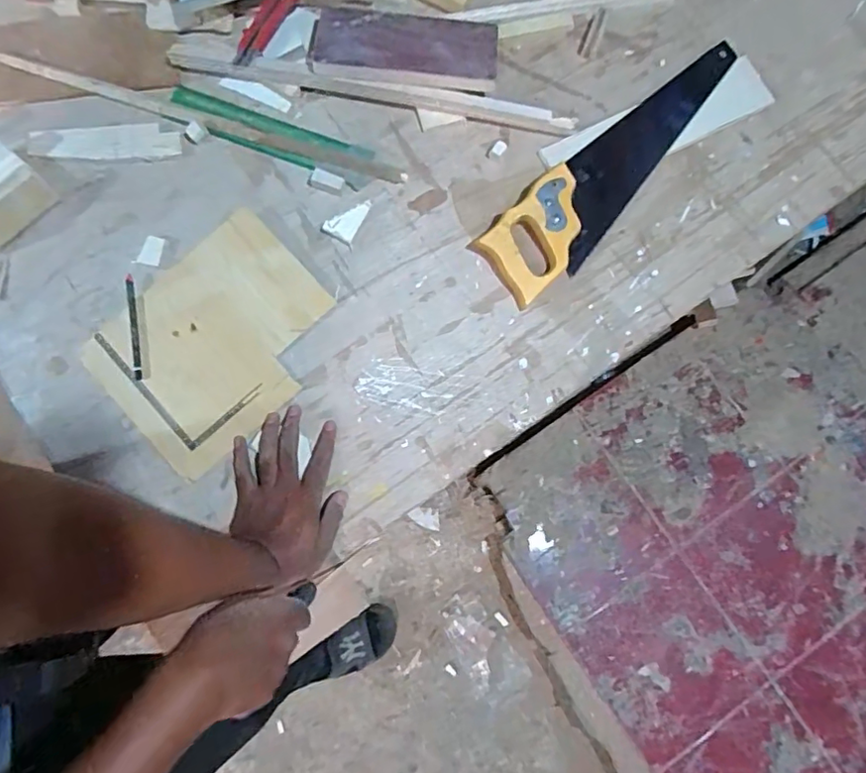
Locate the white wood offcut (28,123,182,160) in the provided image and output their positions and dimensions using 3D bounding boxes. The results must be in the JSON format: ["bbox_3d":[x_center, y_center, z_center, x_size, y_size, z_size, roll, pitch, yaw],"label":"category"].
[{"bbox_3d":[-0.384,-0.284,0.644,0.172,0.008,0.043,-4,80,-2],"label":"white wood offcut"}]

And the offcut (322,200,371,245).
[{"bbox_3d":[-0.100,-0.195,0.636,0.038,0.007,0.055,27,80,3],"label":"offcut"}]

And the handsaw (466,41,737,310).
[{"bbox_3d":[0.225,-0.256,0.647,0.403,0.029,0.098,-41,83,-8],"label":"handsaw"}]

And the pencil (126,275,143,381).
[{"bbox_3d":[-0.330,-0.066,0.609,0.011,0.006,0.119,-11,80,-3],"label":"pencil"}]

